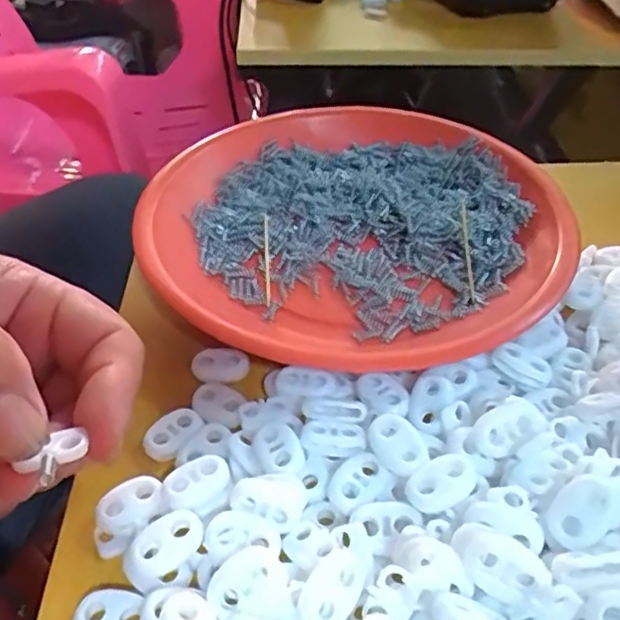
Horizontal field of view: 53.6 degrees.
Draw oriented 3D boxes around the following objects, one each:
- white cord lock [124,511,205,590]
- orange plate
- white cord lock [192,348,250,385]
[{"bbox_3d":[-0.043,0.069,0.181,0.015,0.005,0.024,28,50,25],"label":"white cord lock"},{"bbox_3d":[0.023,-0.044,0.291,0.183,0.031,0.185,1,44,-1],"label":"orange plate"},{"bbox_3d":[-0.035,0.022,0.240,0.021,0.008,0.011,5,44,4],"label":"white cord lock"}]

